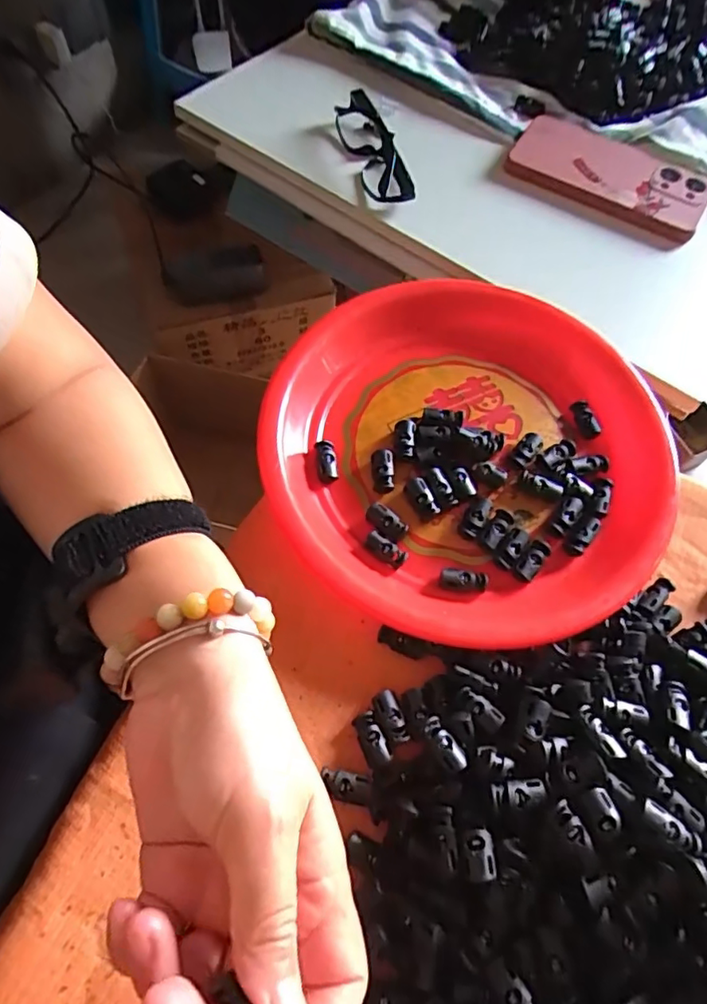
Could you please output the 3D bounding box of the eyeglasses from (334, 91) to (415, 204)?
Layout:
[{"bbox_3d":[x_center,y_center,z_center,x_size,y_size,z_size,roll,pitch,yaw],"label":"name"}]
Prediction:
[{"bbox_3d":[0.011,-0.300,0.480,0.034,0.037,0.139,-16,65,-11],"label":"eyeglasses"}]

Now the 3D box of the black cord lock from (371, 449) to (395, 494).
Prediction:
[{"bbox_3d":[0.019,-0.020,0.363,0.014,0.012,0.029,-3,63,-5],"label":"black cord lock"}]

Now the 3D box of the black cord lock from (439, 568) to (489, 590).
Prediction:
[{"bbox_3d":[0.066,0.047,0.339,0.028,0.006,0.013,10,63,2],"label":"black cord lock"}]

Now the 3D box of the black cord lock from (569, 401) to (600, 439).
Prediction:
[{"bbox_3d":[0.160,-0.057,0.395,0.011,0.009,0.027,-9,64,-8],"label":"black cord lock"}]

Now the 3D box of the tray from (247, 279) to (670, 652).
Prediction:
[{"bbox_3d":[0.077,-0.037,0.367,0.241,0.031,0.253,27,65,10],"label":"tray"}]

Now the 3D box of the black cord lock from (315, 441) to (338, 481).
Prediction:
[{"bbox_3d":[-0.017,-0.026,0.367,0.012,0.013,0.028,-9,64,-8],"label":"black cord lock"}]

